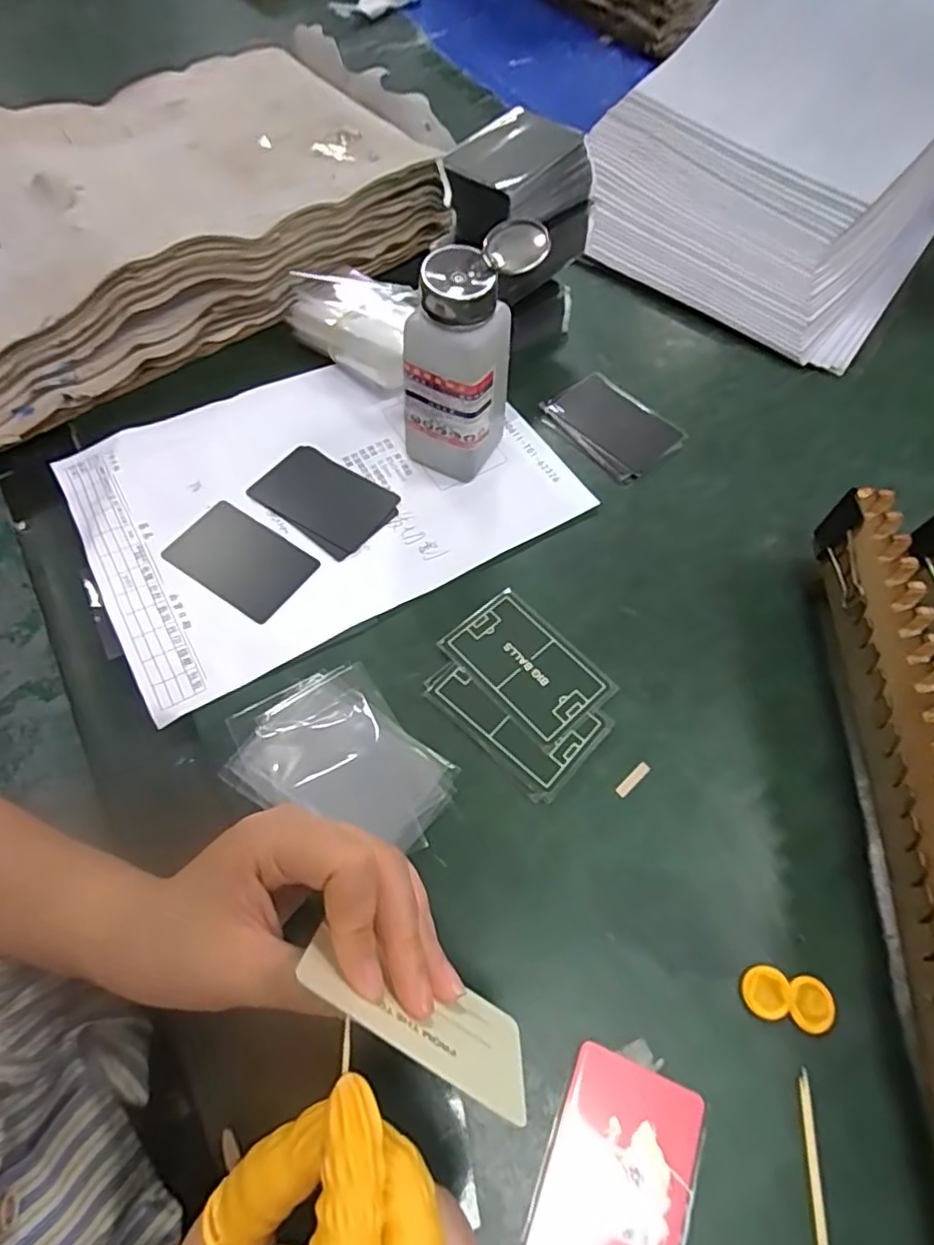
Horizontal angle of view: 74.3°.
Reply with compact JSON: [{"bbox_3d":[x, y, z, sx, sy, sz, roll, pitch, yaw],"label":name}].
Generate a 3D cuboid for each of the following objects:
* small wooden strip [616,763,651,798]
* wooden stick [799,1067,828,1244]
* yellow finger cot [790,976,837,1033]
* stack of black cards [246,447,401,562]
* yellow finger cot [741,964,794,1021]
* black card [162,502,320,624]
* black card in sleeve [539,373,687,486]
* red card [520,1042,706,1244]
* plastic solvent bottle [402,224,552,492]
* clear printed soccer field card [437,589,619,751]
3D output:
[{"bbox_3d":[0.087,0.082,0.322,0.023,0.004,0.006,-38,69,-20],"label":"small wooden strip"},{"bbox_3d":[0.139,0.218,0.246,0.004,0.004,0.064,7,61,2],"label":"wooden stick"},{"bbox_3d":[0.153,0.169,0.271,0.019,0.004,0.021,14,62,6],"label":"yellow finger cot"},{"bbox_3d":[-0.094,-0.083,0.407,0.091,0.004,0.060,35,66,16],"label":"stack of black cards"},{"bbox_3d":[0.134,0.165,0.274,0.019,0.006,0.020,1,61,-1],"label":"yellow finger cot"},{"bbox_3d":[-0.142,-0.039,0.388,0.086,0.004,0.055,31,68,13],"label":"black card"},{"bbox_3d":[0.106,-0.144,0.446,0.069,0.004,0.093,-34,67,-18],"label":"black card in sleeve"},{"bbox_3d":[0.058,0.224,0.242,0.056,0.004,0.087,21,63,10],"label":"red card"},{"bbox_3d":[-0.006,-0.157,0.368,0.065,0.152,0.054,25,53,8],"label":"plastic solvent bottle"},{"bbox_3d":[0.034,0.025,0.349,0.055,0.004,0.087,-39,69,-20],"label":"clear printed soccer field card"}]

